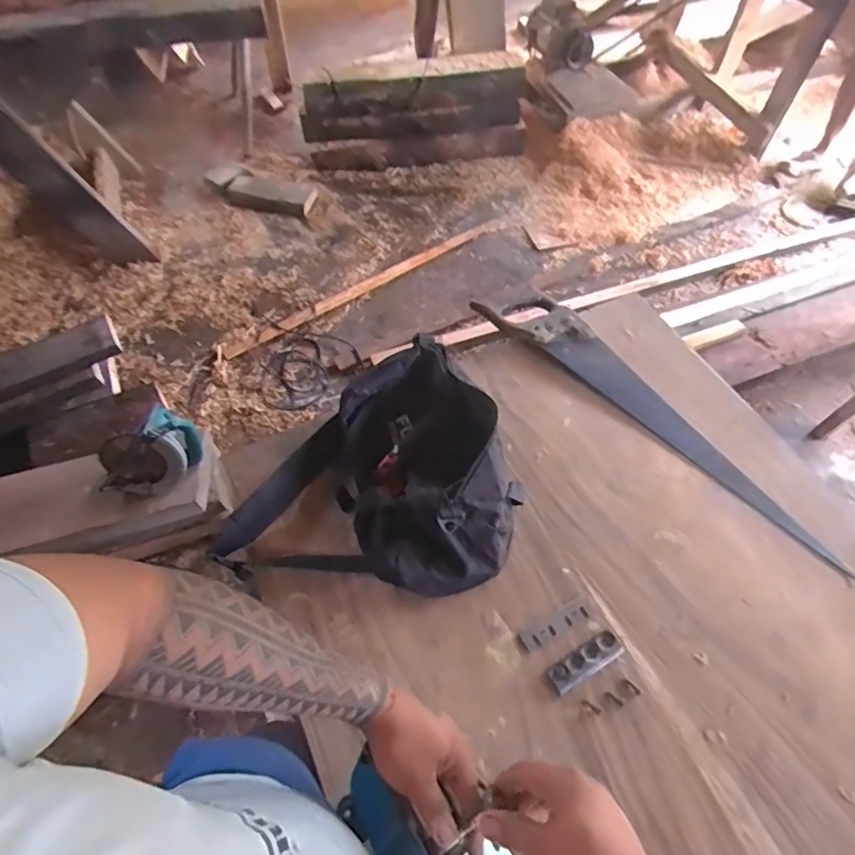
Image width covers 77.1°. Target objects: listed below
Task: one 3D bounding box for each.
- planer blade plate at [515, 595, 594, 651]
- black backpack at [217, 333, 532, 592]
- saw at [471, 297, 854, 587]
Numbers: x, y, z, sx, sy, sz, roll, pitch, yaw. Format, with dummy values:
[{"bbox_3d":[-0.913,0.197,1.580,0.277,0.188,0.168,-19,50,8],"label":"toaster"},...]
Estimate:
[{"bbox_3d":[0.174,0.267,0.728,0.108,0.004,0.028,-26,60,-14],"label":"planer blade plate"},{"bbox_3d":[-0.075,0.103,0.761,0.418,0.127,0.323,-29,61,-15],"label":"black backpack"},{"bbox_3d":[0.369,-0.035,0.876,0.103,0.031,0.689,-39,64,-20],"label":"saw"}]

